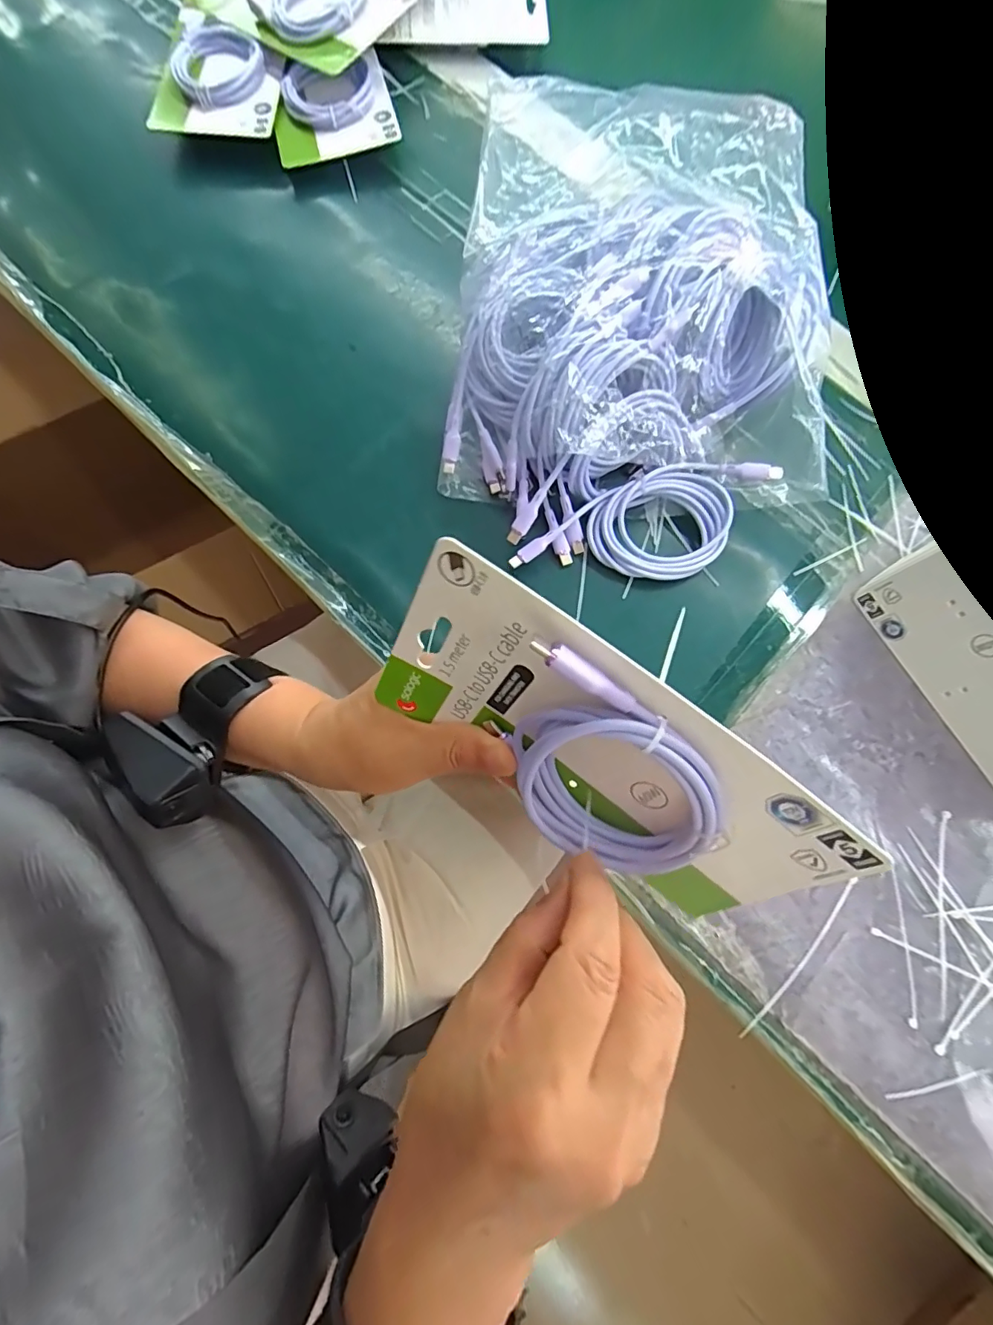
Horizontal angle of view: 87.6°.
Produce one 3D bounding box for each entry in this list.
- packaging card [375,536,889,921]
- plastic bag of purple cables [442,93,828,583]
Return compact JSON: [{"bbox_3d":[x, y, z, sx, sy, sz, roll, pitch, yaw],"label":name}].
[{"bbox_3d":[0.037,0.036,0.199,0.177,0.095,0.012,37,47,3],"label":"packaging card"},{"bbox_3d":[0.091,-0.262,0.372,0.250,0.085,0.394,1,78,-1],"label":"plastic bag of purple cables"}]

